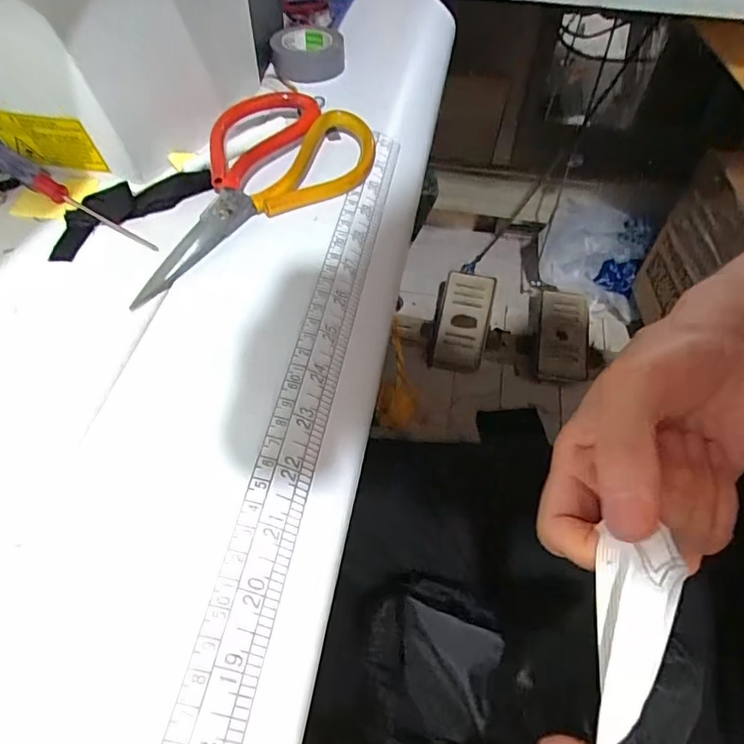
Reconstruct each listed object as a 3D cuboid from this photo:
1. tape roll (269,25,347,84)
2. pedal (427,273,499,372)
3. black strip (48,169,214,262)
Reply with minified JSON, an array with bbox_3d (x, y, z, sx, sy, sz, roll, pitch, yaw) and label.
[{"bbox_3d":[-0.051,-0.253,0.431,0.055,0.024,0.055,-2,52,-2],"label":"tape roll"},{"bbox_3d":[0.203,-0.115,1.228,0.121,0.047,0.224,11,87,0],"label":"pedal"},{"bbox_3d":[-0.145,-0.099,0.319,0.097,0.012,0.034,-34,60,-24],"label":"black strip"}]

